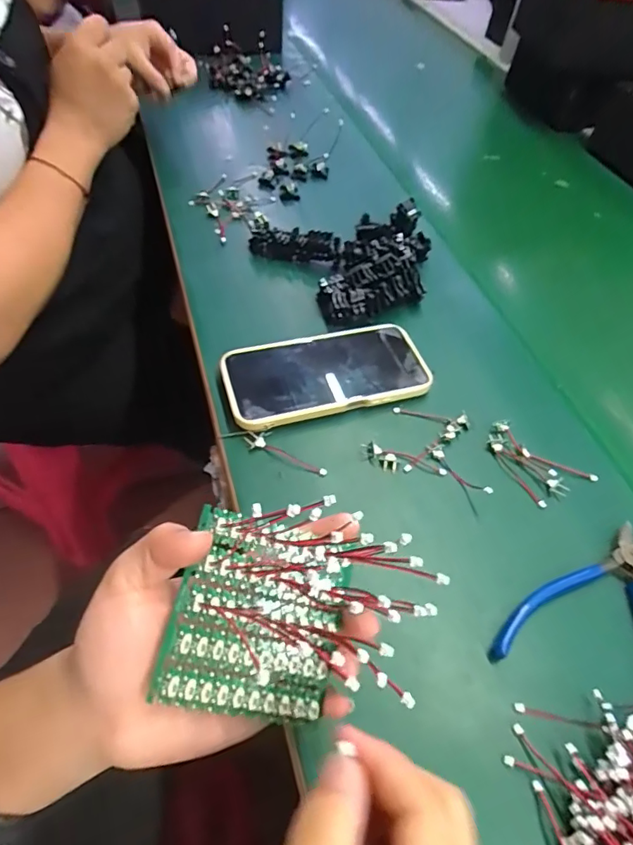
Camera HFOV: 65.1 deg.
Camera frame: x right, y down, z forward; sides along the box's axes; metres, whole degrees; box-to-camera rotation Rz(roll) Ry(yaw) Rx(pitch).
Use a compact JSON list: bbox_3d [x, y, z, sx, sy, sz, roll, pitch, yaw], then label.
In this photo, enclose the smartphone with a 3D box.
[{"bbox_3d":[0.008,-0.042,0.421,0.169,0.014,0.083,-14,53,-17],"label":"smartphone"}]

